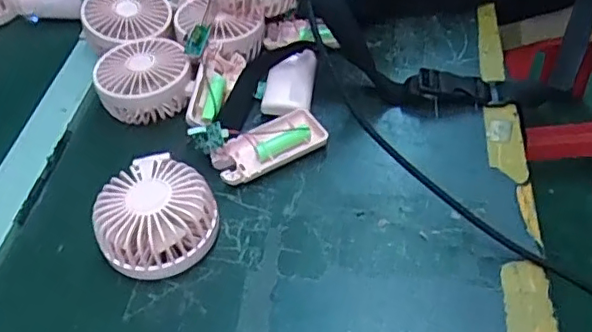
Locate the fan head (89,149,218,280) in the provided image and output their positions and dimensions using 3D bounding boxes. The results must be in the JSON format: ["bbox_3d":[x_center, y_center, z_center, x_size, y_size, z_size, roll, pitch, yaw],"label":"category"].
[{"bbox_3d":[-0.103,0.038,0.426,0.084,0.047,0.086,-4,46,4],"label":"fan head"}]

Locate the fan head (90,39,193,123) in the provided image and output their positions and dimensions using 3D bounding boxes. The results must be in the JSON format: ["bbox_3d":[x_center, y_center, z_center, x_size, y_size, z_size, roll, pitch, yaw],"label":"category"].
[{"bbox_3d":[-0.138,-0.080,0.533,0.084,0.037,0.079,-4,46,4],"label":"fan head"}]

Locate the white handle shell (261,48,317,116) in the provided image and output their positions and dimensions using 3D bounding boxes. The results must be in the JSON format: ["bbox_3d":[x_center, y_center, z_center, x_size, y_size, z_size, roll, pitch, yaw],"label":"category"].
[{"bbox_3d":[-0.006,-0.075,0.534,0.041,0.018,0.078,3,47,10],"label":"white handle shell"}]

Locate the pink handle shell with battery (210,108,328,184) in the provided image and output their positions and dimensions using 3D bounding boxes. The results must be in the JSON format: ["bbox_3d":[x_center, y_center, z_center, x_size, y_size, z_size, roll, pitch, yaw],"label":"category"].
[{"bbox_3d":[-0.022,-0.016,0.483,0.092,0.021,0.044,-24,48,-15],"label":"pink handle shell with battery"}]

